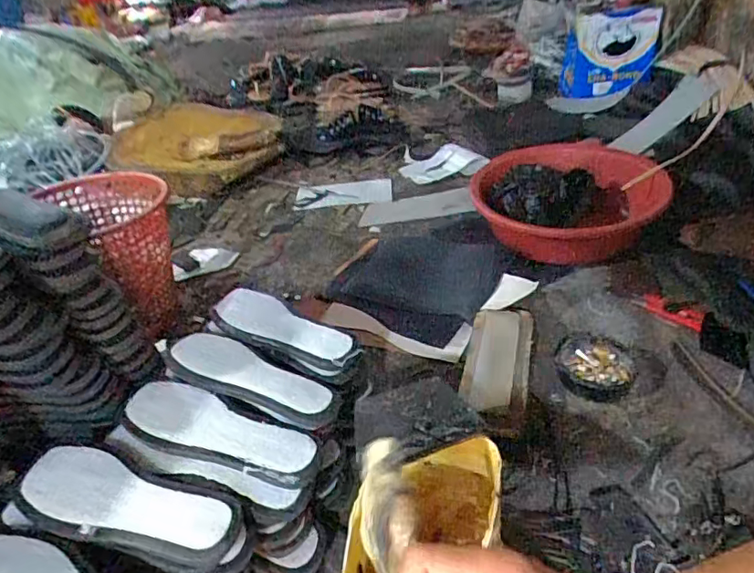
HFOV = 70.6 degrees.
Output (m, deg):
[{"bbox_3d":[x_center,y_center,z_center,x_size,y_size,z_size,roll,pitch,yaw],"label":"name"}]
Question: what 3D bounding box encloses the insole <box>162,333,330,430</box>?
[{"bbox_3d":[-0.158,0.104,0.630,0.233,0.016,0.071,14,41,29],"label":"insole"}]

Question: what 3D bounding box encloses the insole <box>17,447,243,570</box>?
[{"bbox_3d":[-0.244,0.209,0.507,0.232,0.019,0.075,11,39,19],"label":"insole"}]

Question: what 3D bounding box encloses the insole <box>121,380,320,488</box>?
[{"bbox_3d":[-0.174,0.152,0.570,0.234,0.011,0.077,10,39,24],"label":"insole"}]

